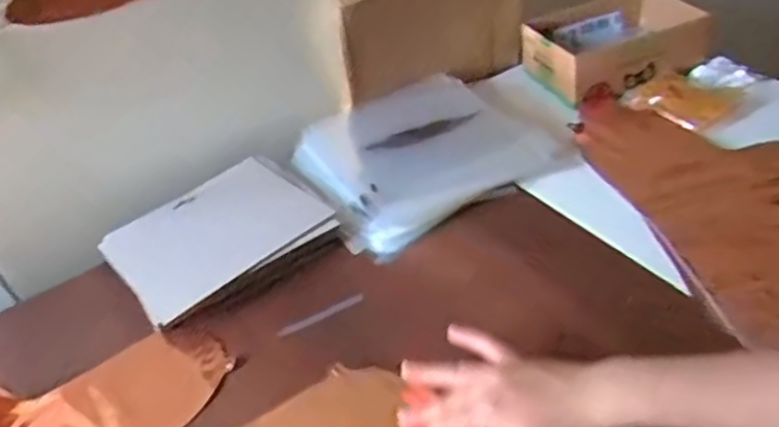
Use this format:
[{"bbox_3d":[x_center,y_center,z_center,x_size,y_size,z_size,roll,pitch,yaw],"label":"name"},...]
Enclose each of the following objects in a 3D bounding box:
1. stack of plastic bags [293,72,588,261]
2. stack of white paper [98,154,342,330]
[{"bbox_3d":[0.054,-0.081,0.750,0.289,0.028,0.229,-24,40,-16],"label":"stack of plastic bags"},{"bbox_3d":[-0.168,0.021,0.681,0.208,0.025,0.179,-33,43,-25],"label":"stack of white paper"}]

